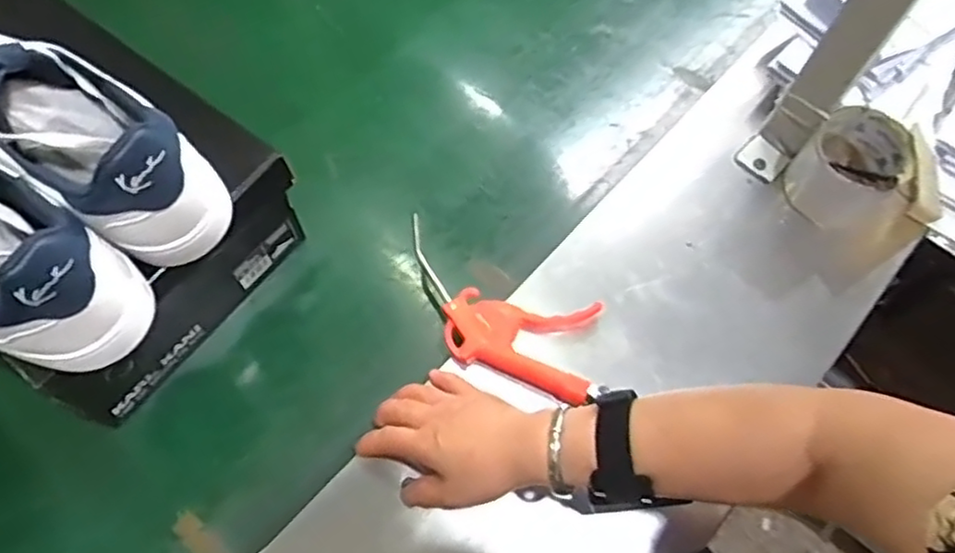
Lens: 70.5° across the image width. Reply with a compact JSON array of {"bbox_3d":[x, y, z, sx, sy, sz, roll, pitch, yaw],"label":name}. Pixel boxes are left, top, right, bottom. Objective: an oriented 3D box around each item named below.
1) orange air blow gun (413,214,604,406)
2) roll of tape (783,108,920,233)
[{"bbox_3d":[0.018,0.035,0.569,0.178,0.042,0.100,21,65,7],"label":"orange air blow gun"},{"bbox_3d":[0.332,-0.096,0.609,0.080,0.077,0.086,1,64,-3],"label":"roll of tape"}]

